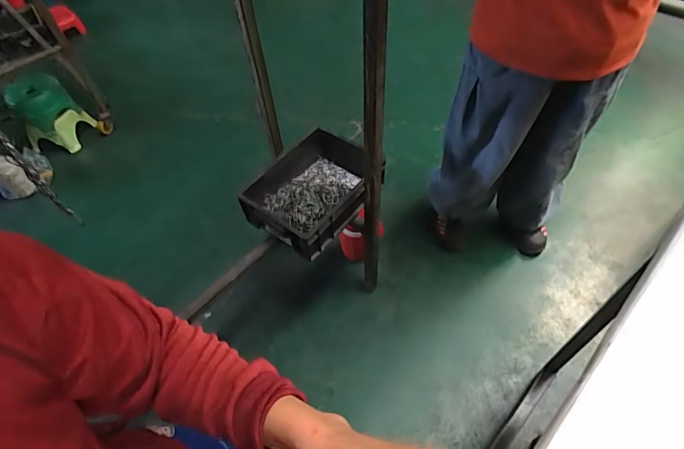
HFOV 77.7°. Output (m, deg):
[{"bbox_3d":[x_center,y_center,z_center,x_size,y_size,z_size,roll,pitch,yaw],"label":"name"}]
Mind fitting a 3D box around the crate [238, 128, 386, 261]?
[{"bbox_3d":[-0.073,-0.098,1.181,0.268,0.114,0.365,25,59,21],"label":"crate"}]

